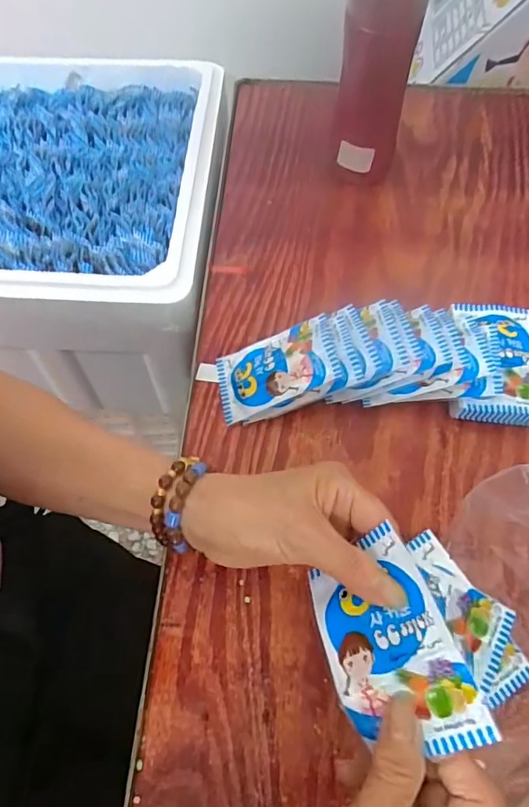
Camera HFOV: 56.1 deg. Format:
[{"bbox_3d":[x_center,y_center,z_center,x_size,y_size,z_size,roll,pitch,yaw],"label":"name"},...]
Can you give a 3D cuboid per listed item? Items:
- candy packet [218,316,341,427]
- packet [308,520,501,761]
[{"bbox_3d":[0.008,-0.028,0.405,0.101,0.012,0.063,-22,58,19],"label":"candy packet"},{"bbox_3d":[0.061,0.120,0.248,0.063,0.010,0.098,-36,53,21],"label":"packet"}]

